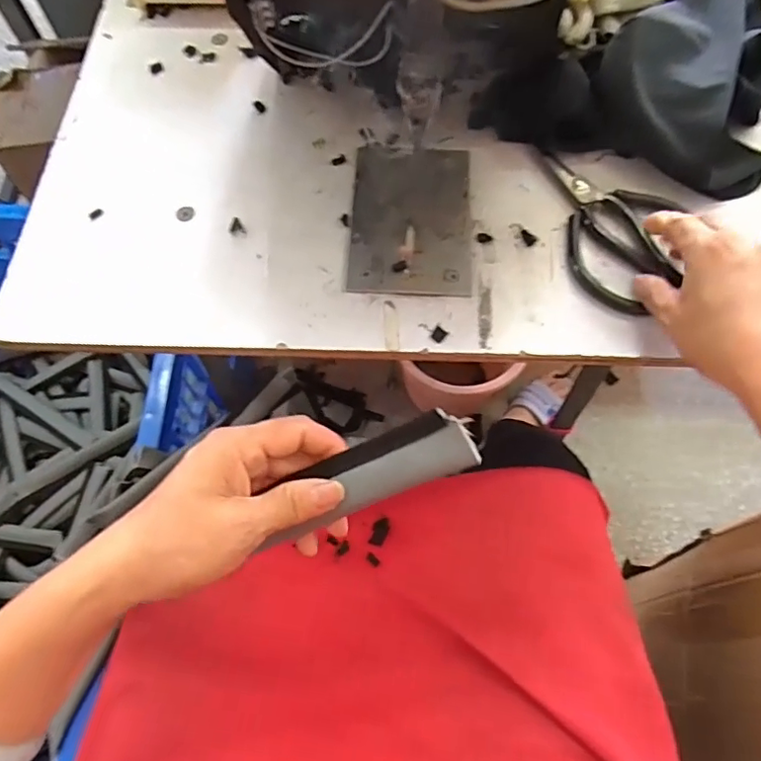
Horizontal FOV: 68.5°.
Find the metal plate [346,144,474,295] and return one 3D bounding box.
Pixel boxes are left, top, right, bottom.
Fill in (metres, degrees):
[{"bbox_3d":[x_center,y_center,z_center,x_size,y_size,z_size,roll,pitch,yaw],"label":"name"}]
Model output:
[{"bbox_3d":[0.023,-0.129,0.439,0.091,0.006,0.139,2,67,2],"label":"metal plate"}]

